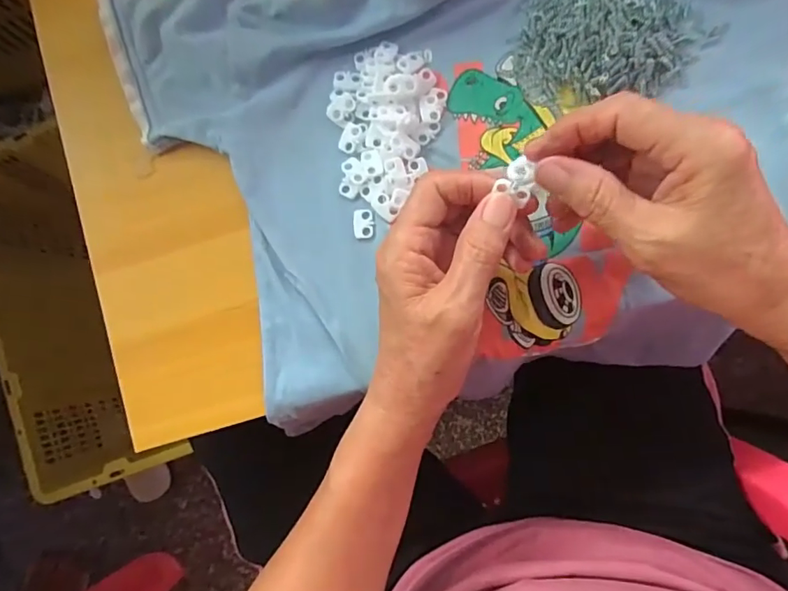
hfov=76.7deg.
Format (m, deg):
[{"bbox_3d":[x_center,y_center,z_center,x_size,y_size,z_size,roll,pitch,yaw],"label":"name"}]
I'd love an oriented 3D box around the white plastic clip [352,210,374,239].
[{"bbox_3d":[-0.020,-0.045,0.315,0.013,0.004,0.019,-1,85,5],"label":"white plastic clip"}]

